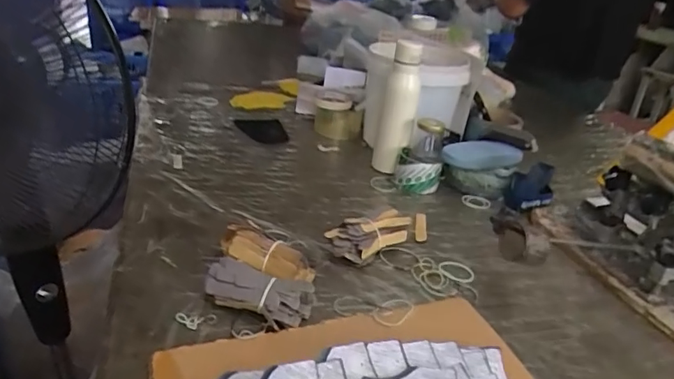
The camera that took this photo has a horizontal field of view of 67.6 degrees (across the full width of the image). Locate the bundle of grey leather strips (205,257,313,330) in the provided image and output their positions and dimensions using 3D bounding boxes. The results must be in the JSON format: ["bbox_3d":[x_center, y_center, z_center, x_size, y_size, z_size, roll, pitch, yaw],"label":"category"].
[{"bbox_3d":[-0.090,0.116,0.573,0.119,0.041,0.057,17,27,18],"label":"bundle of grey leather strips"}]

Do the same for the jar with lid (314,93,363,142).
[{"bbox_3d":[0.001,-0.162,1.139,0.108,0.082,0.105,8,25,0],"label":"jar with lid"}]

